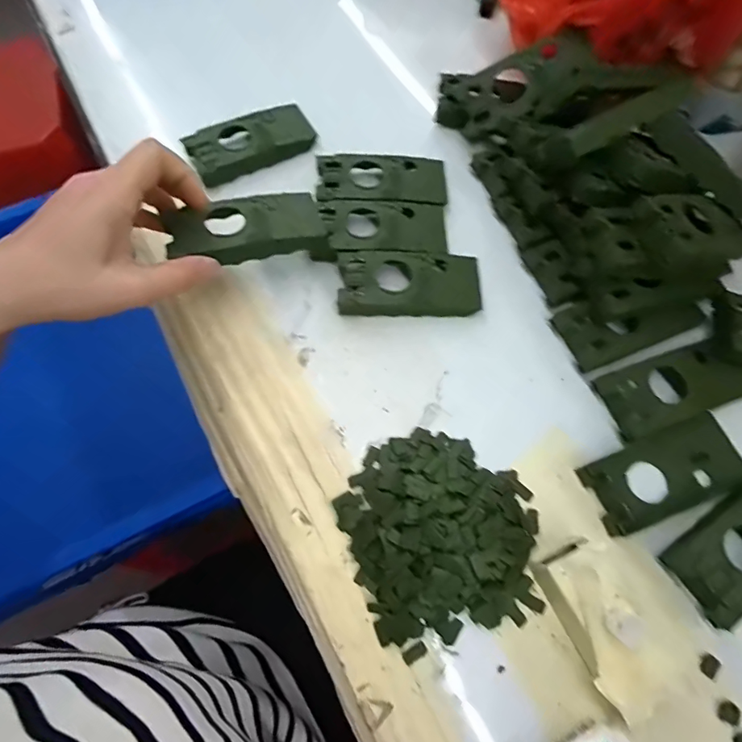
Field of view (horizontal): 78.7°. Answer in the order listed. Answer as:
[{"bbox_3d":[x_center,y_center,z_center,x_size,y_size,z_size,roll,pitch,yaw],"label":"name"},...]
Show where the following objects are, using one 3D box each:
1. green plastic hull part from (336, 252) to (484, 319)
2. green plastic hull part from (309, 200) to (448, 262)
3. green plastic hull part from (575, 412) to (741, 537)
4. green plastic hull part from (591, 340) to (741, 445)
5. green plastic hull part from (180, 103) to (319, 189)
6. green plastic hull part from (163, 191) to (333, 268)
[{"bbox_3d":[0.029,-0.064,0.332,0.101,0.016,0.050,1,69,-1],"label":"green plastic hull part"},{"bbox_3d":[0.007,-0.110,0.347,0.102,0.016,0.048,-4,69,-3],"label":"green plastic hull part"},{"bbox_3d":[0.188,0.064,0.285,0.100,0.013,0.047,-20,71,-9],"label":"green plastic hull part"},{"bbox_3d":[0.206,0.010,0.302,0.103,0.012,0.044,-19,71,-9],"label":"green plastic hull part"},{"bbox_3d":[-0.100,-0.192,0.375,0.101,0.020,0.045,-27,72,-11],"label":"green plastic hull part"},{"bbox_3d":[-0.085,-0.098,0.313,0.101,0.015,0.048,-13,73,-14],"label":"green plastic hull part"}]

